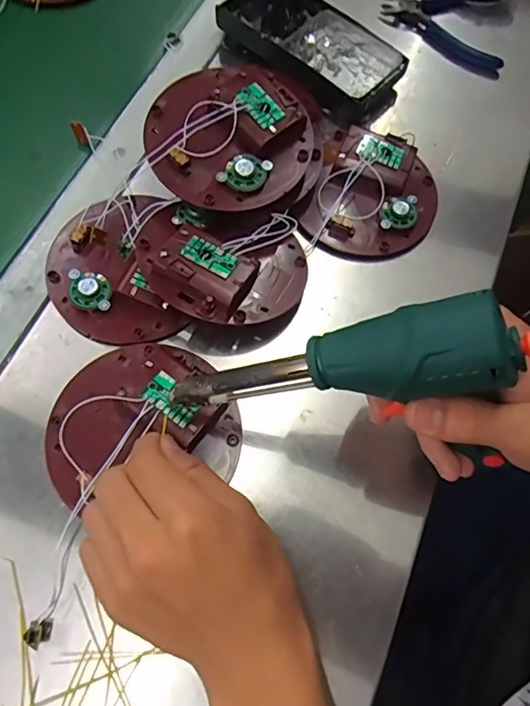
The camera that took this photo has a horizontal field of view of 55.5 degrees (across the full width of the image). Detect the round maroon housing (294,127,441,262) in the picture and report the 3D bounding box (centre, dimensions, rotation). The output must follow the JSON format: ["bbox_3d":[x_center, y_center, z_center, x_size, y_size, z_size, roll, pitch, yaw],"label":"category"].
[{"bbox_3d":[0.085,-0.125,0.400,0.098,0.032,0.109,23,70,5],"label":"round maroon housing"}]

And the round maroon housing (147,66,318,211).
[{"bbox_3d":[-0.027,-0.161,0.366,0.117,0.027,0.114,1,69,-3],"label":"round maroon housing"}]

